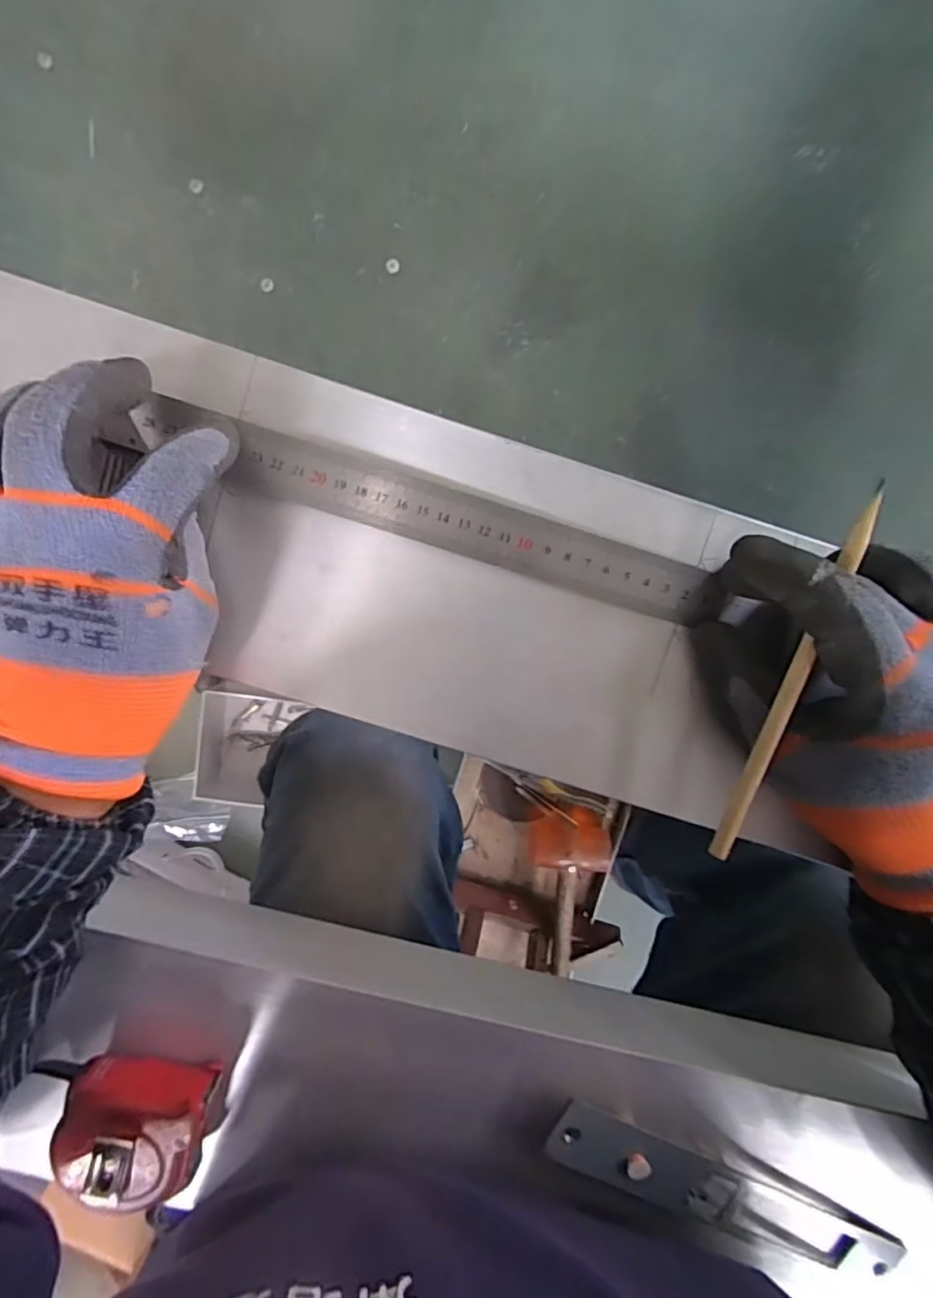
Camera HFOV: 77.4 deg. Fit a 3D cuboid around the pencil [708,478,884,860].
[{"bbox_3d":[0.136,0.016,0.243,0.006,0.010,0.166,15,105,-3],"label":"pencil"}]

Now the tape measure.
[{"bbox_3d":[-0.172,0.240,0.294,0.083,0.036,0.056,8,97,-2],"label":"tape measure"}]

